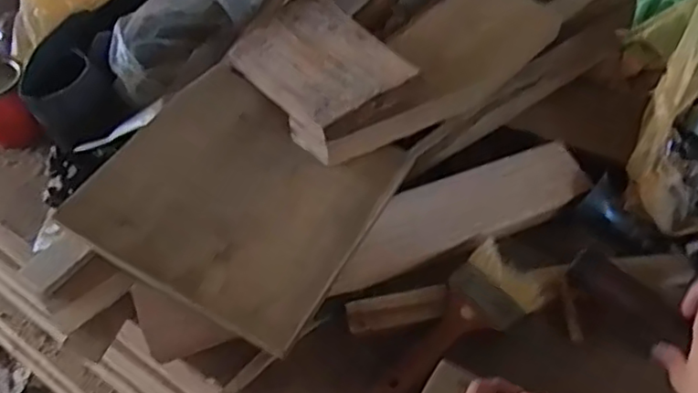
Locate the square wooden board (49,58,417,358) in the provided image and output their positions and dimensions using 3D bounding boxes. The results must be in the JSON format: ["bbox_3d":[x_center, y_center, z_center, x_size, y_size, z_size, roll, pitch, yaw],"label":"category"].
[{"bbox_3d":[-0.107,-0.005,0.604,0.256,0.010,0.234,28,59,16],"label":"square wooden board"}]

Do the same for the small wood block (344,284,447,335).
[{"bbox_3d":[0.046,0.105,0.583,0.095,0.010,0.029,-8,47,-4],"label":"small wood block"}]

